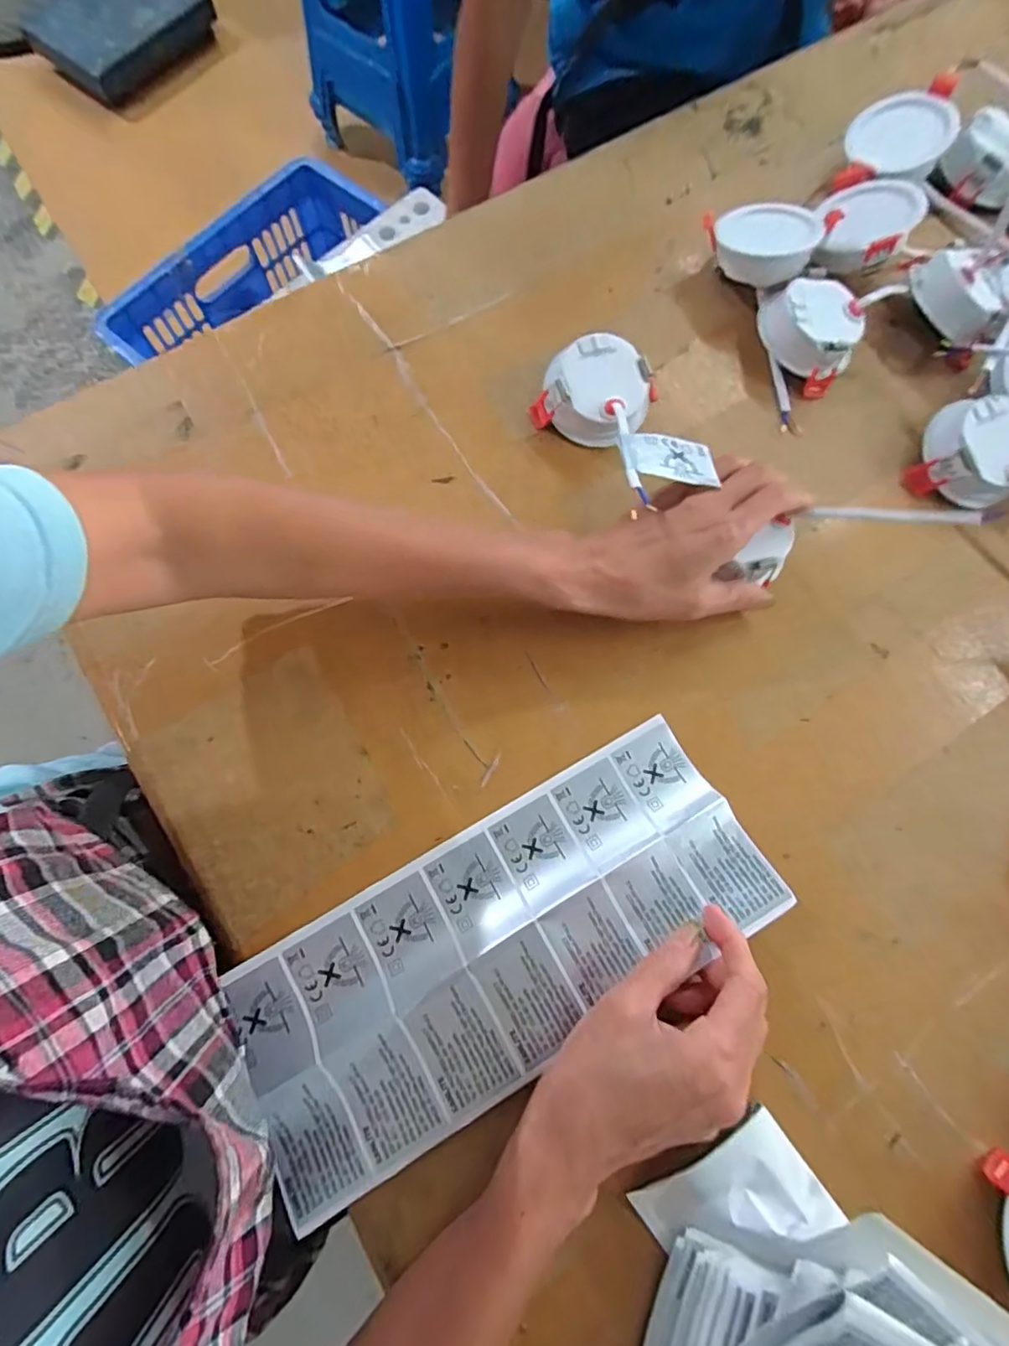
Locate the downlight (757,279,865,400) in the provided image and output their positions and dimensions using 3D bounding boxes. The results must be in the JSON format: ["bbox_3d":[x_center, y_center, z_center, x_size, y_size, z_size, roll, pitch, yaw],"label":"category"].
[{"bbox_3d":[0.213,-0.241,0.399,0.068,0.039,0.064,0,76,-1],"label":"downlight"}]

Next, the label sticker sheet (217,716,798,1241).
[{"bbox_3d":[0.001,0.144,0.306,0.286,0.012,0.120,-29,72,-8],"label":"label sticker sheet"}]

